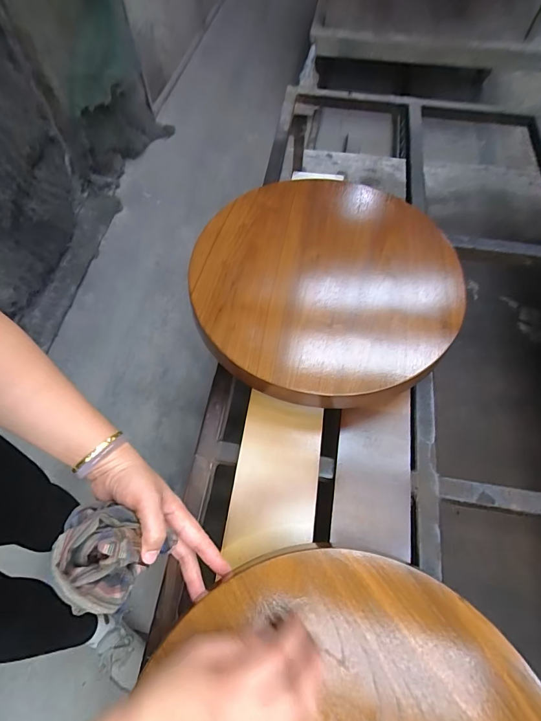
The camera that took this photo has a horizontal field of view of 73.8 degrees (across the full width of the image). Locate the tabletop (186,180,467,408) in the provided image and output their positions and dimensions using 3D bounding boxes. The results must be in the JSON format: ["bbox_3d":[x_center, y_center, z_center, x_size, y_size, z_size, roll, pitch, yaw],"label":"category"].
[{"bbox_3d":[0.077,-0.124,0.544,0.378,0.047,0.381,0,62,0],"label":"tabletop"}]

